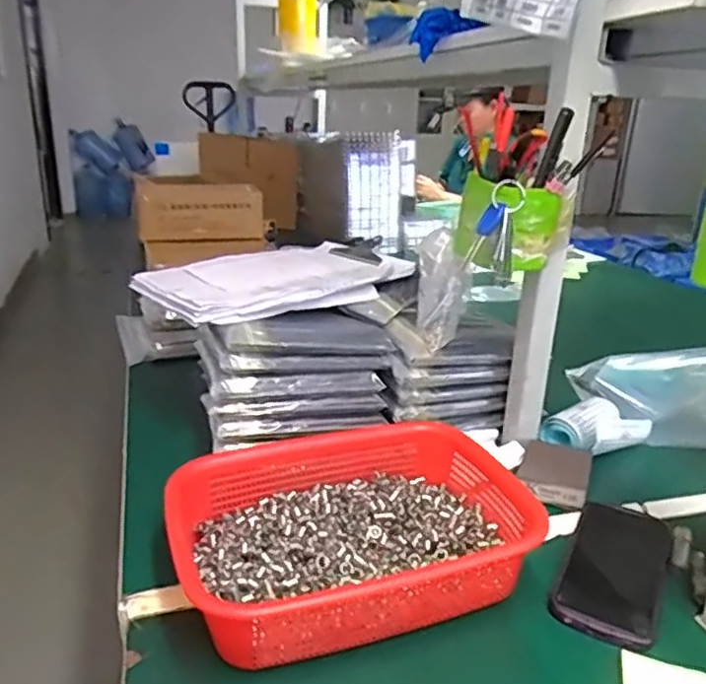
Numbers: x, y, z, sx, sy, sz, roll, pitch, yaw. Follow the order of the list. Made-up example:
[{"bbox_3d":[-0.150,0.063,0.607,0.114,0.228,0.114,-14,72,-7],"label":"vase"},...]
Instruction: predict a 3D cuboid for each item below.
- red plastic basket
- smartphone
[{"bbox_3d":[0.001,0.159,0.539,0.279,0.073,0.211,-6,22,-20],"label":"red plastic basket"},{"bbox_3d":[0.226,0.192,0.547,0.076,0.016,0.175,14,23,29],"label":"smartphone"}]

